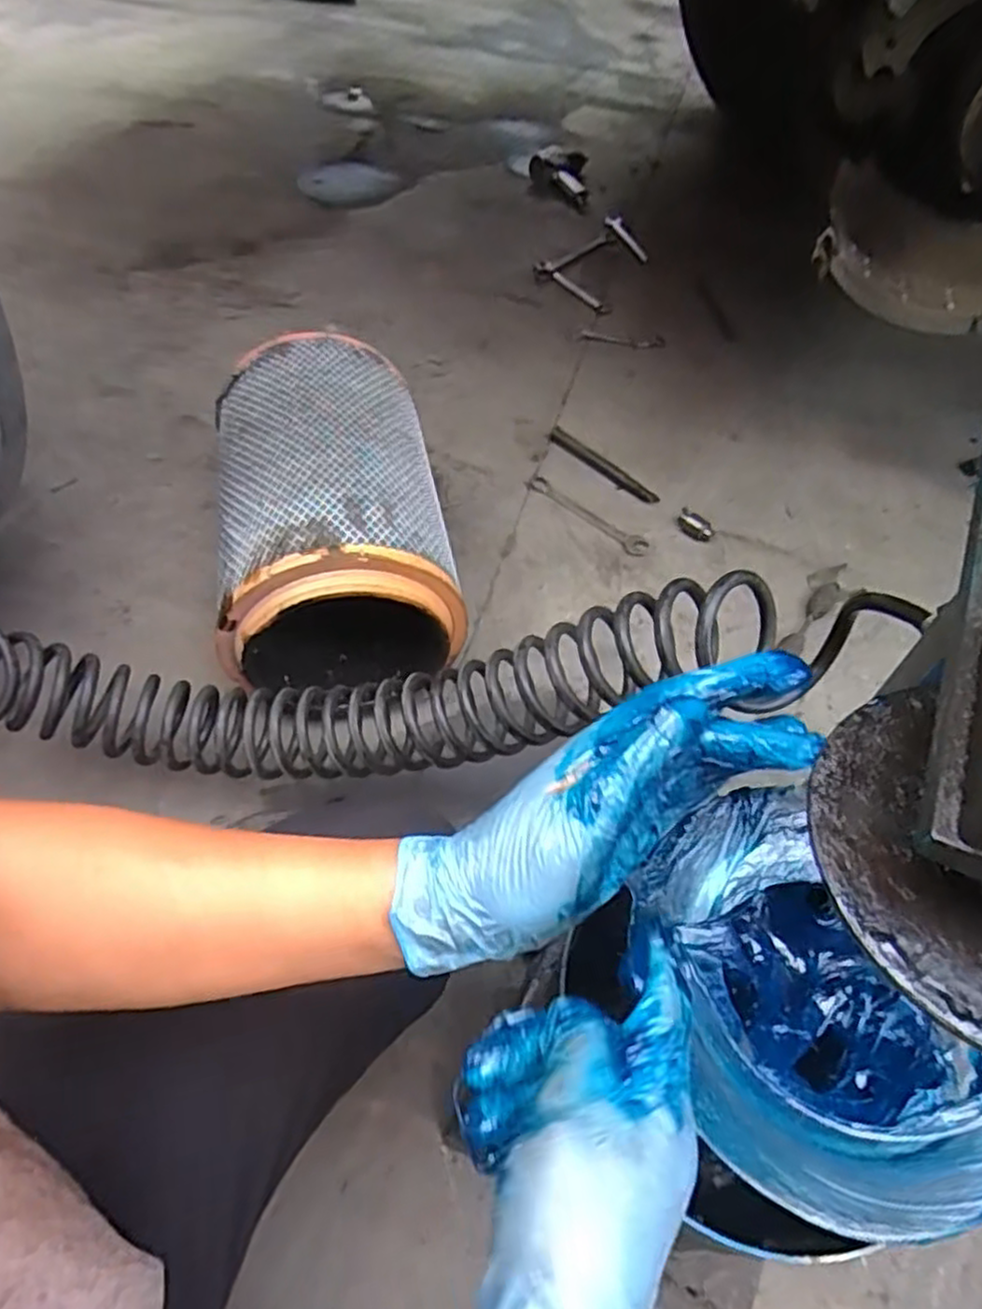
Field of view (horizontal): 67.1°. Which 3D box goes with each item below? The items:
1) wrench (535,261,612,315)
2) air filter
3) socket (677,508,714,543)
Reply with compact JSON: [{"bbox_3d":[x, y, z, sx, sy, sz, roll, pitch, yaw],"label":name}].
[{"bbox_3d":[0.171,-0.791,1.596,0.057,0.019,0.239,-29,59,-22],"label":"wrench"},{"bbox_3d":[-0.200,-0.179,0.938,0.269,0.238,0.432,-9,54,-10],"label":"air filter"},{"bbox_3d":[0.318,-0.202,1.155,0.062,0.024,0.030,38,60,23],"label":"socket"}]

